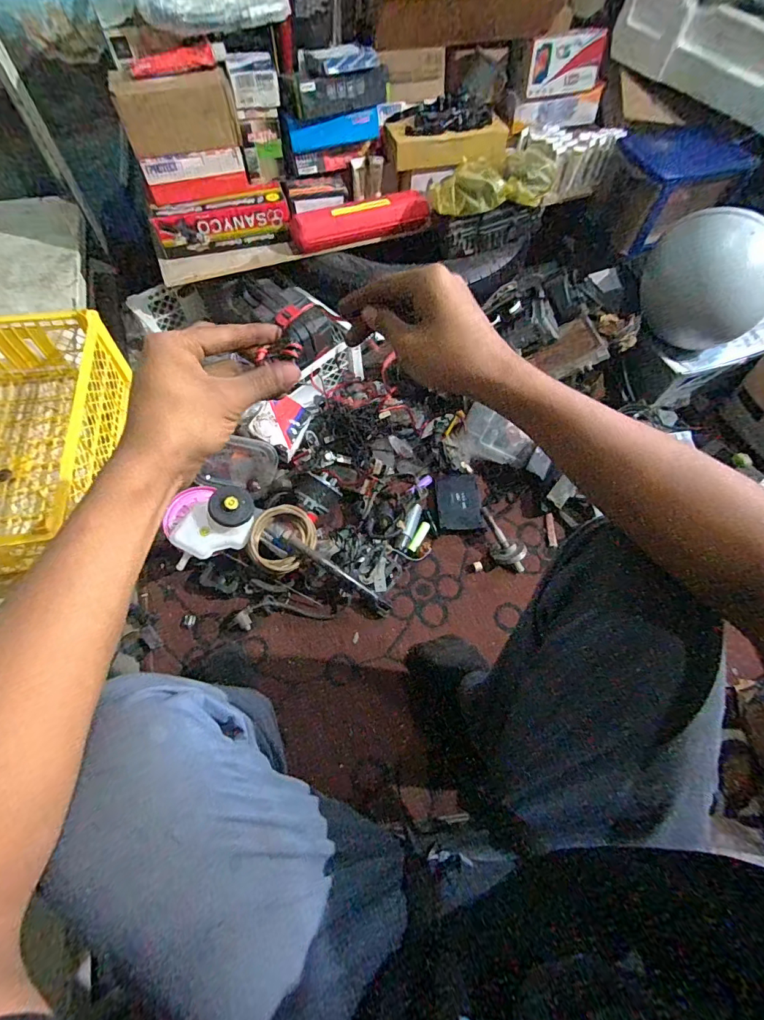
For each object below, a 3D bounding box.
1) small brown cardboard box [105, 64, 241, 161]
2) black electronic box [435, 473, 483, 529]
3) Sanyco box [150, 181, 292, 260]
[{"bbox_3d":[-0.352,-0.687,0.739,0.186,0.096,0.064,-21,66,-13],"label":"small brown cardboard box"},{"bbox_3d":[0.162,-0.018,0.899,0.086,0.022,0.119,0,63,-3],"label":"black electronic box"},{"bbox_3d":[-0.321,-0.580,0.869,0.263,0.076,0.076,-20,66,-12],"label":"Sanyco box"}]

